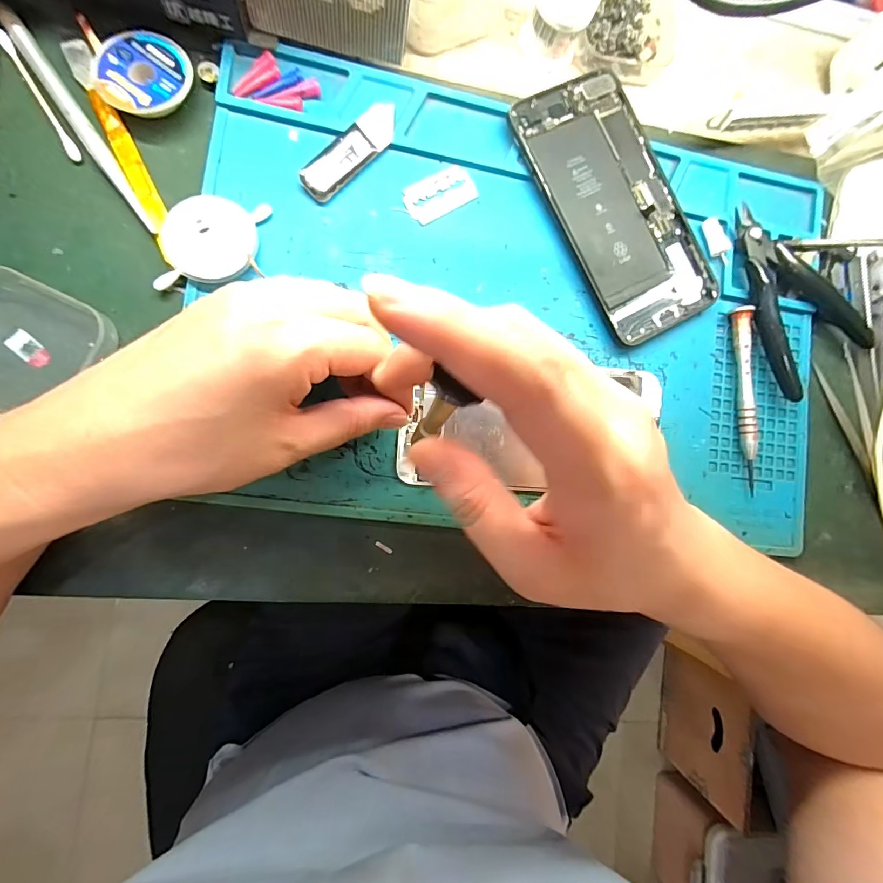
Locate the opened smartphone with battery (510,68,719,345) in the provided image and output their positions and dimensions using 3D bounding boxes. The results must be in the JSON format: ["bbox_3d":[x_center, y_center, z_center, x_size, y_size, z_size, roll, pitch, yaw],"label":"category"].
[{"bbox_3d":[0.105,-0.140,0.249,0.075,0.007,0.154,-28,93,-9],"label":"opened smartphone with battery"}]

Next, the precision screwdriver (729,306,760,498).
[{"bbox_3d":[0.188,-0.026,0.256,0.010,0.011,0.111,0,89,-9],"label":"precision screwdriver"}]

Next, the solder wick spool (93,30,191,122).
[{"bbox_3d":[-0.149,-0.183,0.208,0.041,0.010,0.044,0,89,-9],"label":"solder wick spool"}]

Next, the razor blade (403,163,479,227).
[{"bbox_3d":[0.000,-0.141,0.236,0.042,0.004,0.022,-33,94,-8],"label":"razor blade"}]

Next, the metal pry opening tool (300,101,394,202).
[{"bbox_3d":[-0.049,-0.158,0.226,0.018,0.006,0.066,43,83,-6],"label":"metal pry opening tool"}]

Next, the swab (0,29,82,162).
[{"bbox_3d":[-0.199,-0.170,0.204,0.006,0.004,0.067,-31,93,-8],"label":"swab"}]

